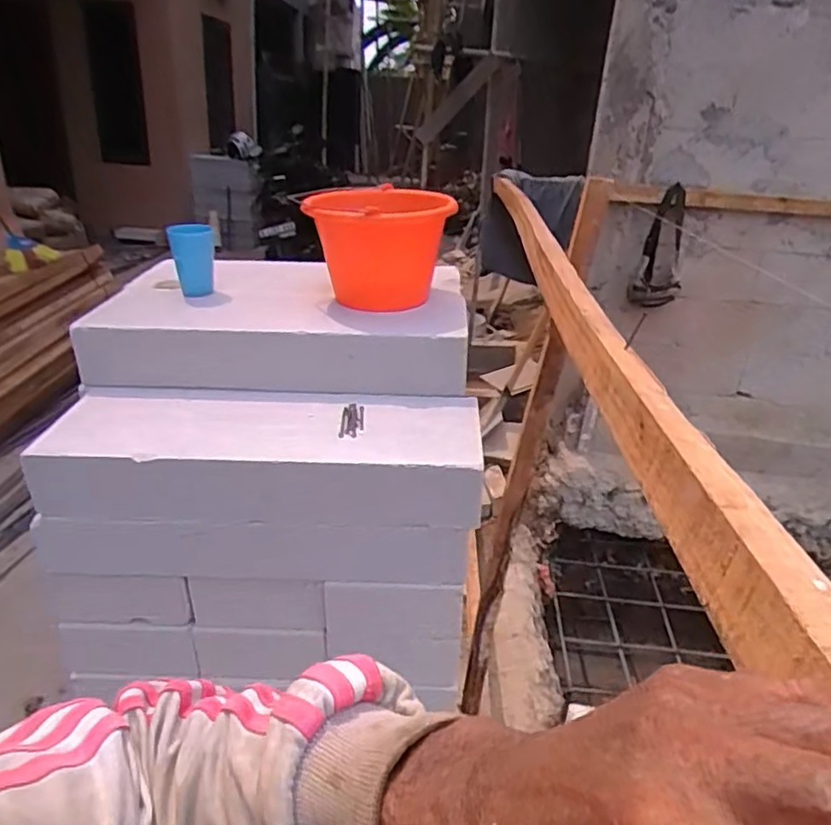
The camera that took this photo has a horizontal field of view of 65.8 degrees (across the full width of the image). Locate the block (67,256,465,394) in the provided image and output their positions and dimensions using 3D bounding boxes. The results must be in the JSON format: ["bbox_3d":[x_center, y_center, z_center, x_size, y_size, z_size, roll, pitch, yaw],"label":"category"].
[{"bbox_3d":[-0.215,-0.168,1.137,0.580,0.122,0.394,4,25,-1],"label":"block"}]

